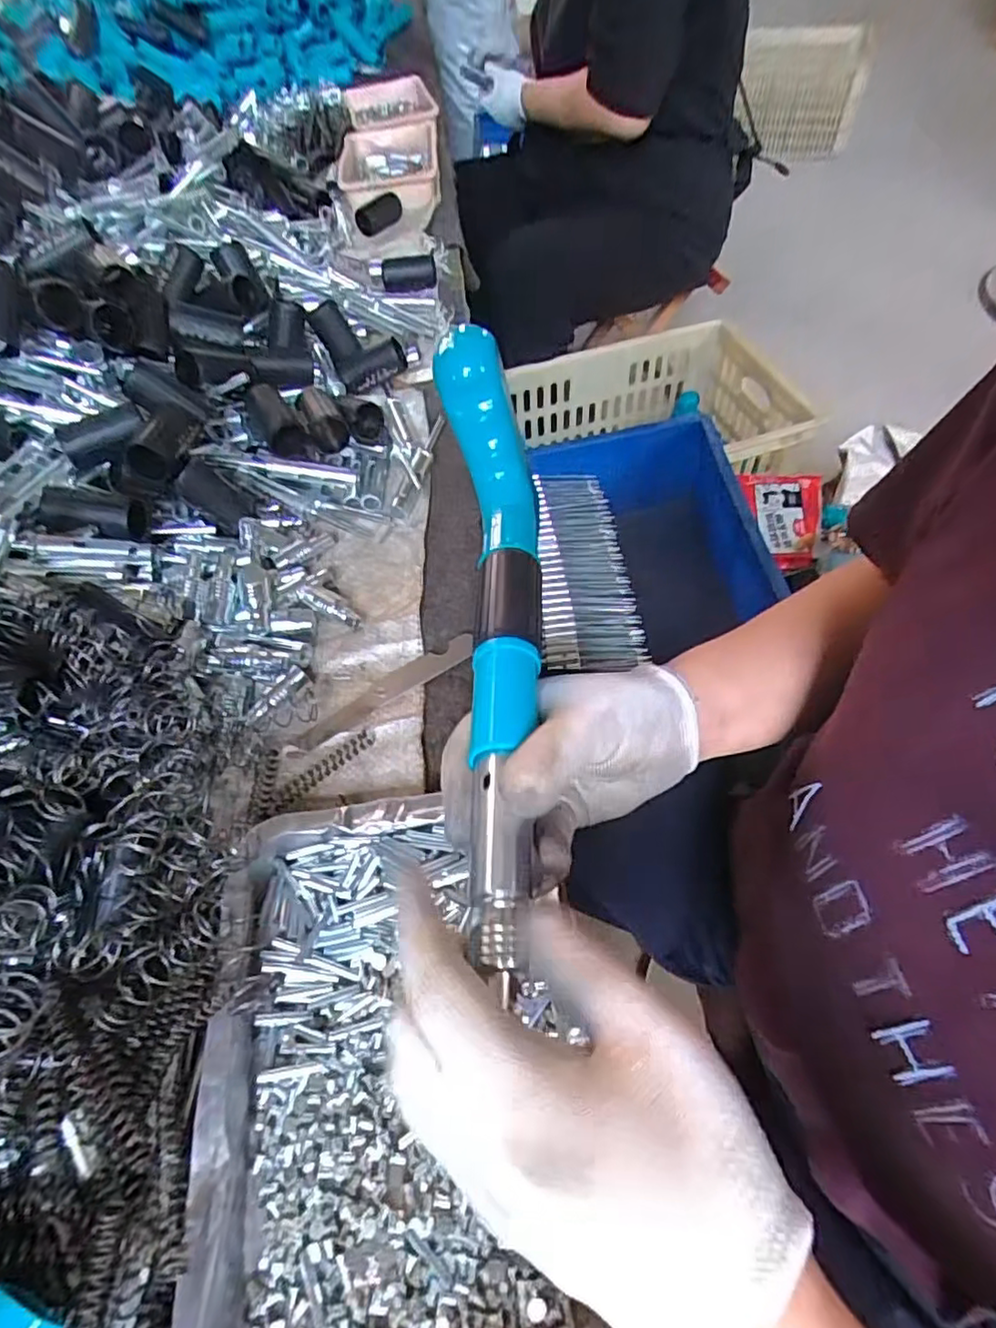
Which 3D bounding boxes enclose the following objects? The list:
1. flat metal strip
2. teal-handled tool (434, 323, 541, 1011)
[{"bbox_3d":[-0.084,0.021,0.456,0.150,0.007,0.027,-32,61,-14],"label":"flat metal strip"},{"bbox_3d":[-0.002,-0.027,0.292,0.045,0.070,0.310,-3,61,2],"label":"teal-handled tool"}]

